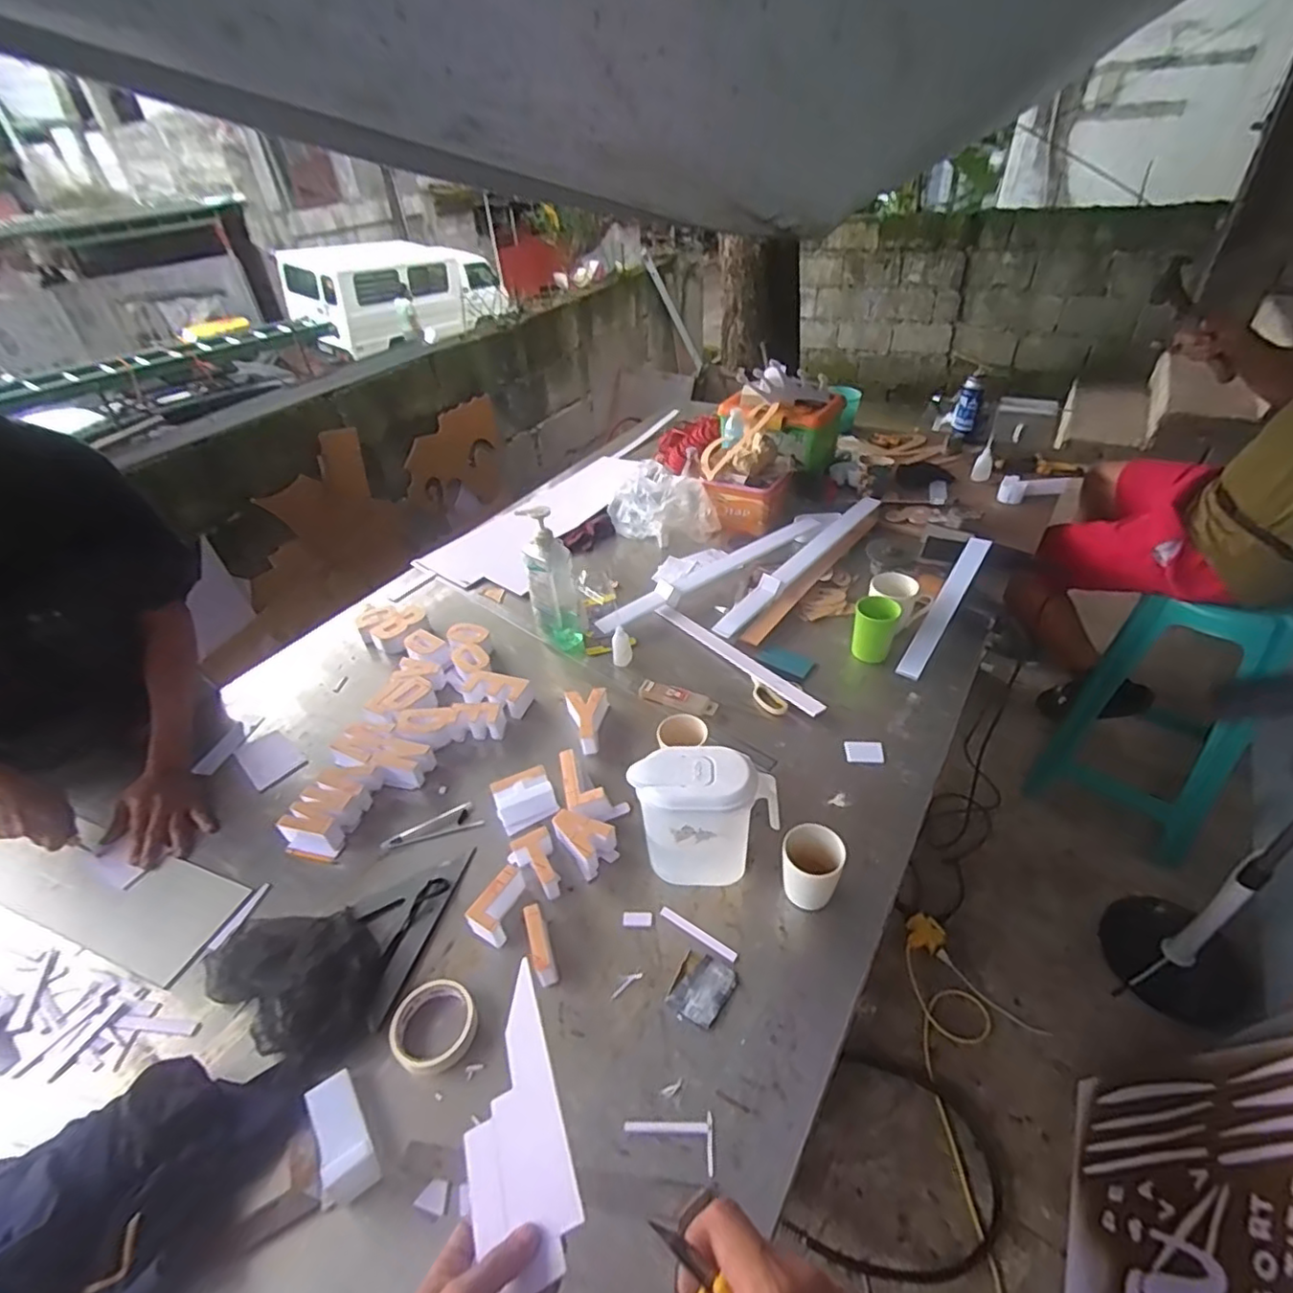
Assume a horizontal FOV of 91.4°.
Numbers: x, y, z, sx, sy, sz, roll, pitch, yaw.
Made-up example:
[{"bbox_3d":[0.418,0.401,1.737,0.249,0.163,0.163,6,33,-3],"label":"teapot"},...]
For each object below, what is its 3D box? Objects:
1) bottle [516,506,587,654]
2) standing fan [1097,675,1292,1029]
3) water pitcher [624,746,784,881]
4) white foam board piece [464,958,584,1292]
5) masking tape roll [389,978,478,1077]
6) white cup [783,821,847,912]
[{"bbox_3d":[-0.176,-0.120,1.184,0.088,0.293,0.081,-15,42,-12],"label":"bottle"},{"bbox_3d":[1.132,0.373,1.181,0.304,0.854,0.330,-26,45,-23],"label":"standing fan"},{"bbox_3d":[0.075,0.213,0.803,0.167,0.163,0.094,-7,41,-3],"label":"water pitcher"},{"bbox_3d":[-0.108,0.370,0.500,0.080,0.011,0.209,-24,34,-9],"label":"white foam board piece"},{"bbox_3d":[-0.246,0.430,0.722,0.105,0.027,0.091,28,50,32],"label":"masking tape roll"},{"bbox_3d":[0.204,0.280,0.789,0.073,0.105,0.066,12,43,18],"label":"white cup"}]

